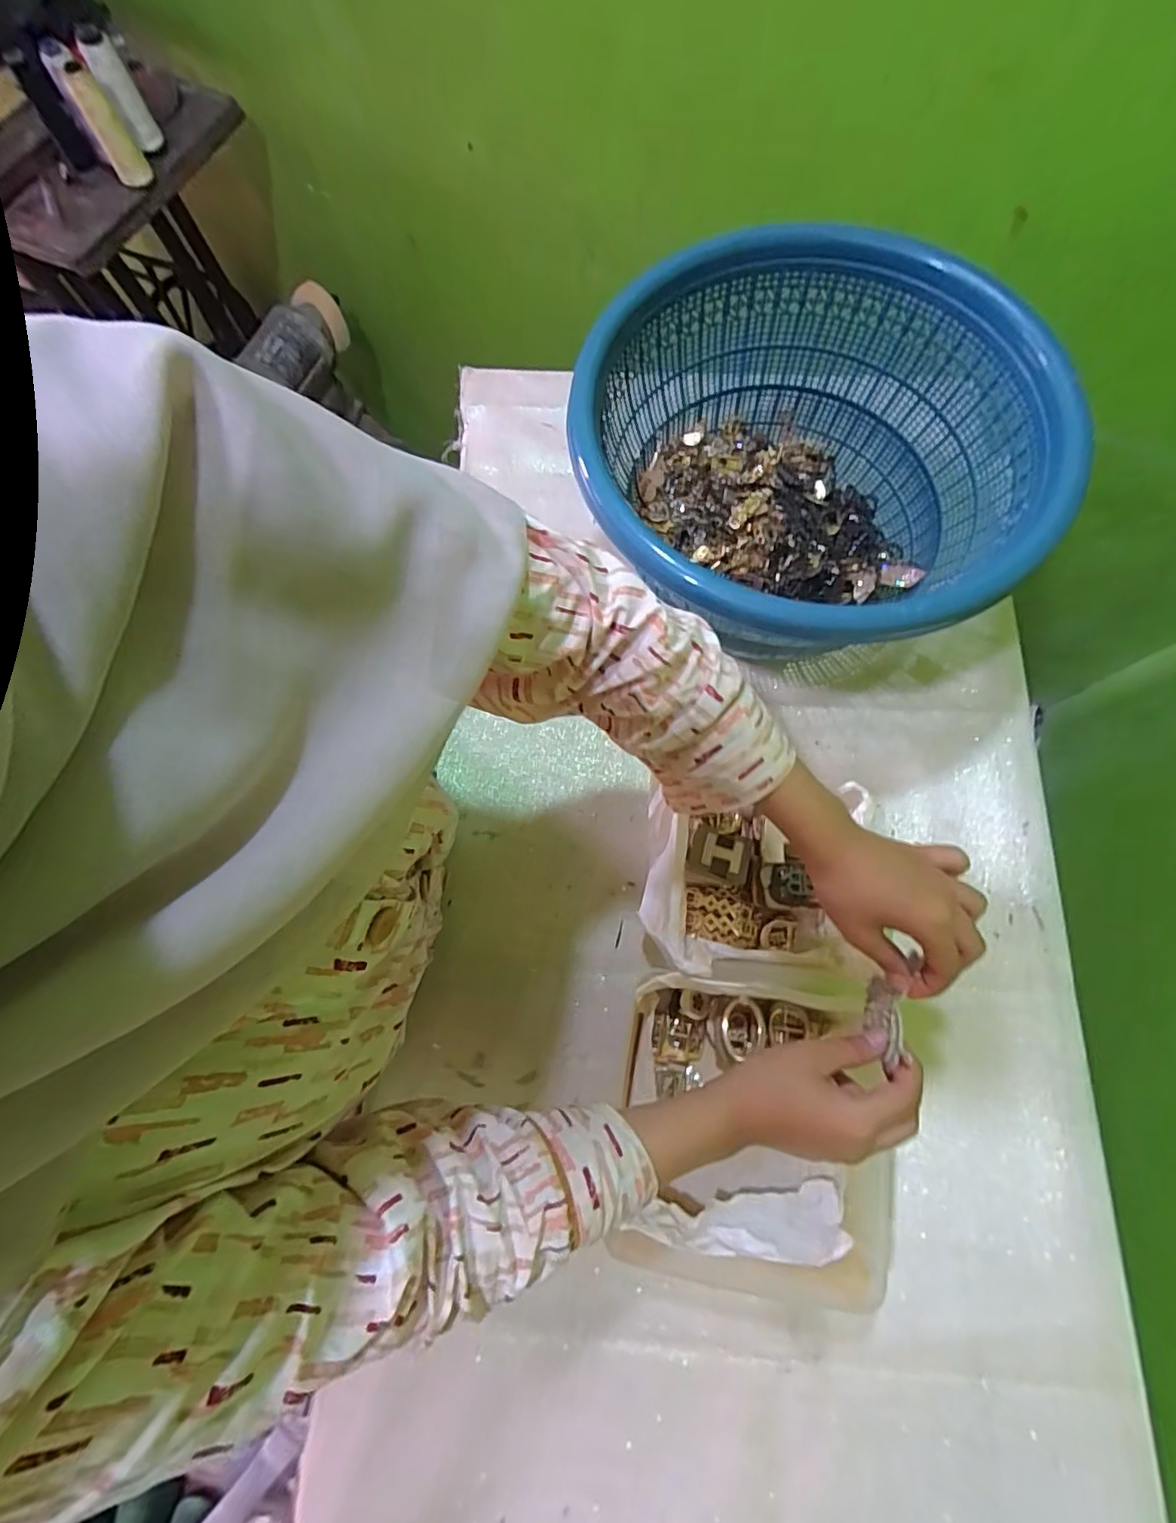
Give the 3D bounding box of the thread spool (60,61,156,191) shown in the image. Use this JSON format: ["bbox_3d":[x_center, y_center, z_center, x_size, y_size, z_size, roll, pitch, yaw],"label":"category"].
[{"bbox_3d":[-0.661,-0.870,0.786,0.045,0.113,0.033,-33,74,-8],"label":"thread spool"}]

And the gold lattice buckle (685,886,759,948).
[{"bbox_3d":[0.116,0.134,0.496,0.062,0.017,0.046,9,73,5],"label":"gold lattice buckle"}]

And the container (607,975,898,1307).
[{"bbox_3d":[0.132,0.274,0.435,0.203,0.090,0.195,8,73,5],"label":"container"}]

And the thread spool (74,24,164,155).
[{"bbox_3d":[-0.647,-0.929,0.794,0.043,0.113,0.047,-31,52,-7],"label":"thread spool"}]

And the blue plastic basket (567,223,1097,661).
[{"bbox_3d":[0.187,-0.244,0.508,0.352,0.177,0.367,0,74,1],"label":"blue plastic basket"}]

